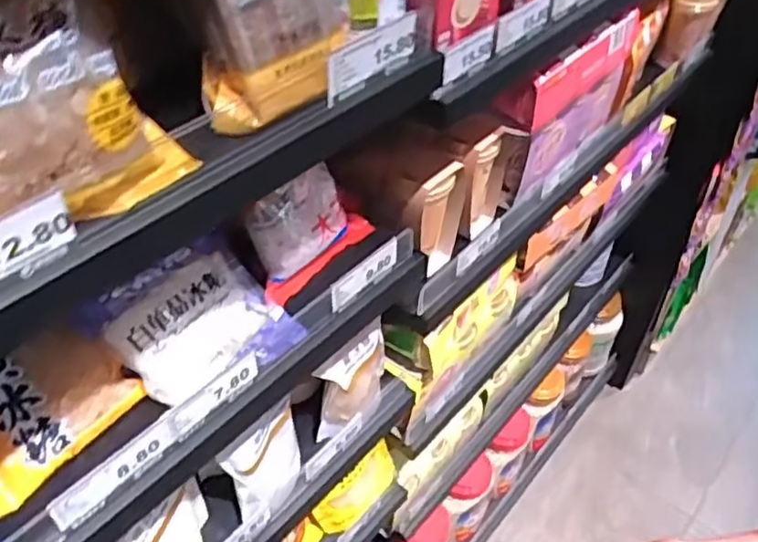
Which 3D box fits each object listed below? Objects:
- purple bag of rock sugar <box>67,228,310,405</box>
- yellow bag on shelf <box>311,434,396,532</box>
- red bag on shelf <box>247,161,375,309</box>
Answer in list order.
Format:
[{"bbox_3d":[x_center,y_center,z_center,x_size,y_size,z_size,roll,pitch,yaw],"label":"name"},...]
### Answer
[{"bbox_3d":[-0.147,0.043,0.562,0.107,0.080,0.138,22,47,23],"label":"purple bag of rock sugar"},{"bbox_3d":[-0.027,0.308,0.955,0.041,0.095,0.135,33,52,31],"label":"yellow bag on shelf"},{"bbox_3d":[-0.073,-0.043,0.651,0.058,0.096,0.139,26,48,25],"label":"red bag on shelf"}]

